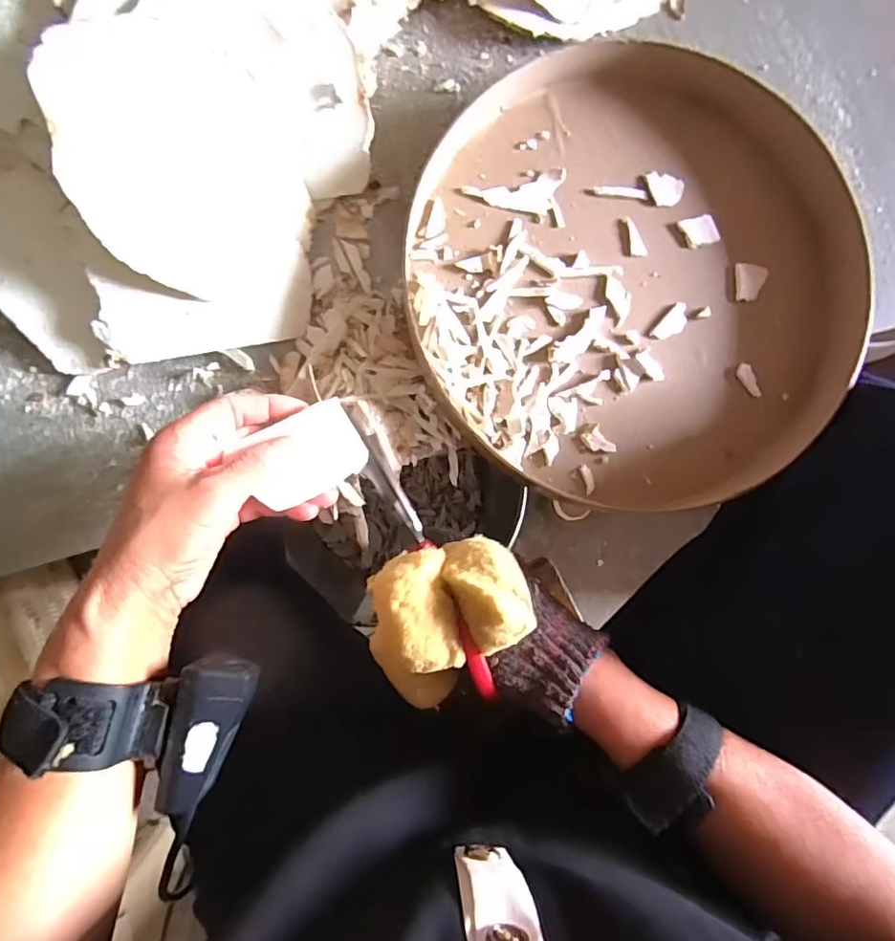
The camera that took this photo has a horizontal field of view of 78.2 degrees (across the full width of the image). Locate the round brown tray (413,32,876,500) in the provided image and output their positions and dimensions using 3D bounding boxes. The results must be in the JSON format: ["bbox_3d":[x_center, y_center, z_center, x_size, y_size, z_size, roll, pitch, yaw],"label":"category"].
[{"bbox_3d":[0.123,-0.128,0.371,0.286,0.037,0.302,0,87,-3],"label":"round brown tray"}]

